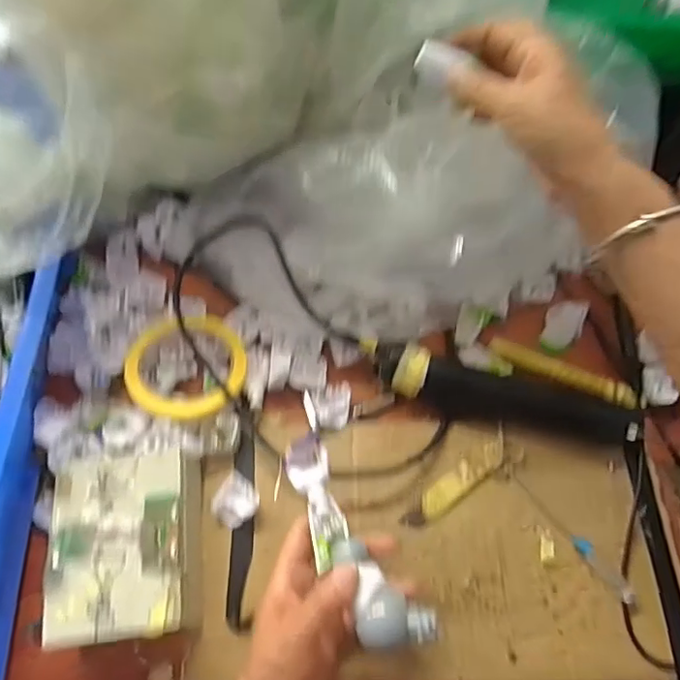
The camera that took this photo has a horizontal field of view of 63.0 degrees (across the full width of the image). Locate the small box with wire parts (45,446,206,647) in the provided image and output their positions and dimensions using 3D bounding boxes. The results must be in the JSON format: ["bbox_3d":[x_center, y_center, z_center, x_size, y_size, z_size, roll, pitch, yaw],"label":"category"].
[{"bbox_3d":[-0.154,0.150,0.408,0.099,0.053,0.125,-4,64,0],"label":"small box with wire parts"}]

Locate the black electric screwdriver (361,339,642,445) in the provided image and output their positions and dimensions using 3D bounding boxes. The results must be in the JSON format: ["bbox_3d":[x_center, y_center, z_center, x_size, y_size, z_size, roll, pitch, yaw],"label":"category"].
[{"bbox_3d":[0.130,0.043,0.457,0.225,0.032,0.047,14,64,8],"label":"black electric screwdriver"}]

